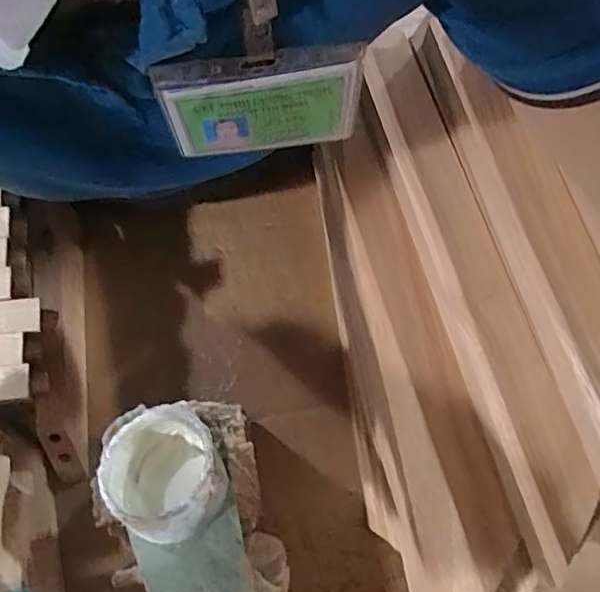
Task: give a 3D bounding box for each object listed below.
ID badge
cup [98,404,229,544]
[{"bbox_3d":[-0.020,-0.098,0.288,0.099,0.077,0.005,-7,75,-3],"label":"ID badge"},{"bbox_3d":[-0.101,0.126,0.410,0.082,0.062,0.102,-26,77,-8],"label":"cup"}]

